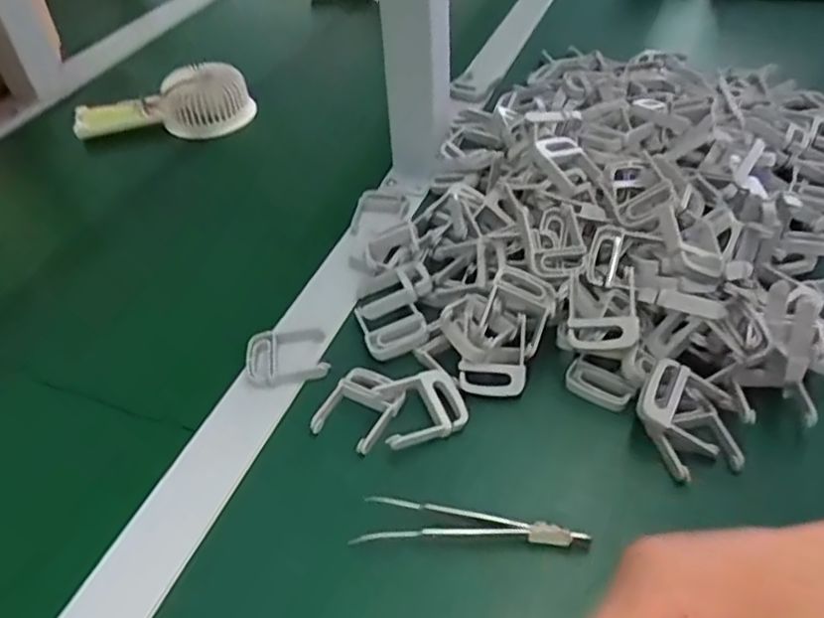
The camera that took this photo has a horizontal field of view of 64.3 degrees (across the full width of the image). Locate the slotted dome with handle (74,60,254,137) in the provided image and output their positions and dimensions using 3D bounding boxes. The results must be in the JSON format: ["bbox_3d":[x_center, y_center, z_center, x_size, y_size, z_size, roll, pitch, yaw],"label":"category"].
[{"bbox_3d":[-0.243,-0.194,0.648,0.163,0.076,0.052,-8,45,-4],"label":"slotted dome with handle"}]

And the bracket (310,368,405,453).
[{"bbox_3d":[-0.030,0.053,0.374,0.040,0.013,0.048,19,49,22],"label":"bracket"}]

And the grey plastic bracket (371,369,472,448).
[{"bbox_3d":[0.005,0.054,0.367,0.049,0.017,0.038,-19,47,-15],"label":"grey plastic bracket"}]

